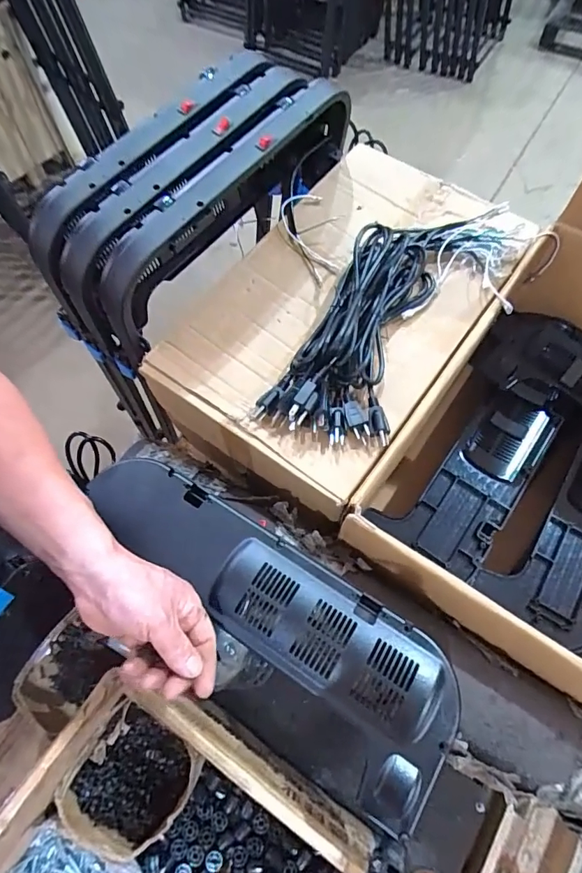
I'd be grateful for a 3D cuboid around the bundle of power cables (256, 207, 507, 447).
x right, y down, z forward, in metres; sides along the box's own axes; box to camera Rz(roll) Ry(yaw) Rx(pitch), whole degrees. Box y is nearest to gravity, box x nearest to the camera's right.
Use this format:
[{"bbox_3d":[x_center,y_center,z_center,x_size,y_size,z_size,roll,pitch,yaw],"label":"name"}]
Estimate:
[{"bbox_3d":[0.143,-0.186,0.628,0.186,0.051,0.460,29,70,14],"label":"bundle of power cables"}]

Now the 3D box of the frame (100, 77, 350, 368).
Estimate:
[{"bbox_3d":[-0.087,-0.325,0.661,0.079,0.213,0.477,41,70,-4],"label":"frame"}]

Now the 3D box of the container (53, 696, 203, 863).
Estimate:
[{"bbox_3d":[-0.199,0.442,0.584,0.131,0.073,0.134,34,71,16],"label":"container"}]

